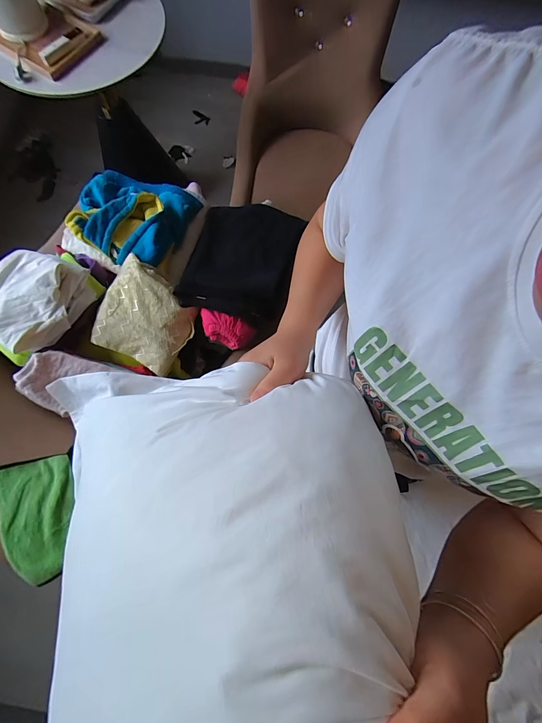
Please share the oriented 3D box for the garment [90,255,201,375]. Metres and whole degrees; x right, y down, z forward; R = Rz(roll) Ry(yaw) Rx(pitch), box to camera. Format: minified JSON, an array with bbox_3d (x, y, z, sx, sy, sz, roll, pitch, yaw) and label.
[{"bbox_3d":[-0.304,-0.107,0.776,0.217,0.050,0.218,30,94,-7],"label":"garment"}]

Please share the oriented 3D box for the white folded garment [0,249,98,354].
[{"bbox_3d":[-0.559,-0.157,0.744,0.229,0.081,0.230,34,78,8],"label":"white folded garment"}]

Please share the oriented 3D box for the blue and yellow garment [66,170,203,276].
[{"bbox_3d":[-0.365,-0.384,0.826,0.281,0.107,0.272,23,76,5],"label":"blue and yellow garment"}]

